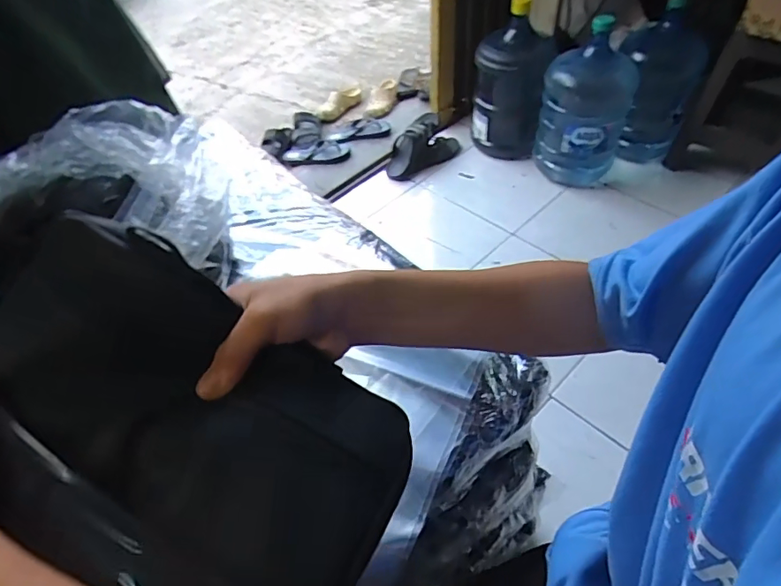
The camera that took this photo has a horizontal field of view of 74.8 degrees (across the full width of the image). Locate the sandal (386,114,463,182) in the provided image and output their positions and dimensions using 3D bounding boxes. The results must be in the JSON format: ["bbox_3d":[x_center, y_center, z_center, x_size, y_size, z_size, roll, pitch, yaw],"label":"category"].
[{"bbox_3d":[0.110,-0.536,1.821,0.302,0.143,0.146,-27,52,-19],"label":"sandal"}]

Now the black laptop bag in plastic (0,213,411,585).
[{"bbox_3d":[-0.175,0.149,0.255,0.259,0.051,0.344,30,67,5],"label":"black laptop bag in plastic"}]

